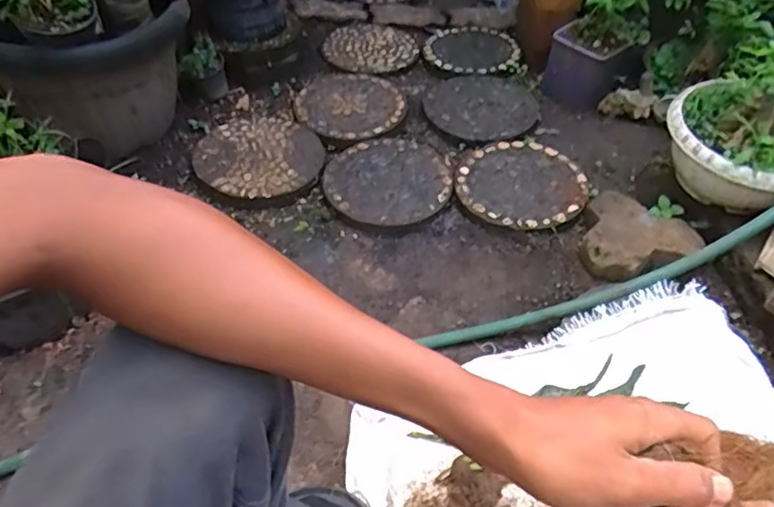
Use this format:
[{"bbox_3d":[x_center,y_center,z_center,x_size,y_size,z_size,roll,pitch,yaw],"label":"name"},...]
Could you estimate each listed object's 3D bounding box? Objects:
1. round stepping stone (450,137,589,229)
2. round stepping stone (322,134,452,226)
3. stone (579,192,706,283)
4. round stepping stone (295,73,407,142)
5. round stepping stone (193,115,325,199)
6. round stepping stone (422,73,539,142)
[{"bbox_3d":[0.260,-0.134,1.137,0.241,0.029,0.240,1,47,-1],"label":"round stepping stone"},{"bbox_3d":[0.001,-0.149,1.148,0.238,0.022,0.246,1,47,-1],"label":"round stepping stone"},{"bbox_3d":[0.423,-0.020,1.007,0.186,0.060,0.170,1,47,-1],"label":"stone"},{"bbox_3d":[-0.081,-0.334,1.292,0.235,0.022,0.248,1,47,-1],"label":"round stepping stone"},{"bbox_3d":[-0.257,-0.200,1.178,0.241,0.058,0.226,1,47,-1],"label":"round stepping stone"},{"bbox_3d":[0.204,-0.329,1.303,0.230,0.039,0.243,1,47,-1],"label":"round stepping stone"}]

